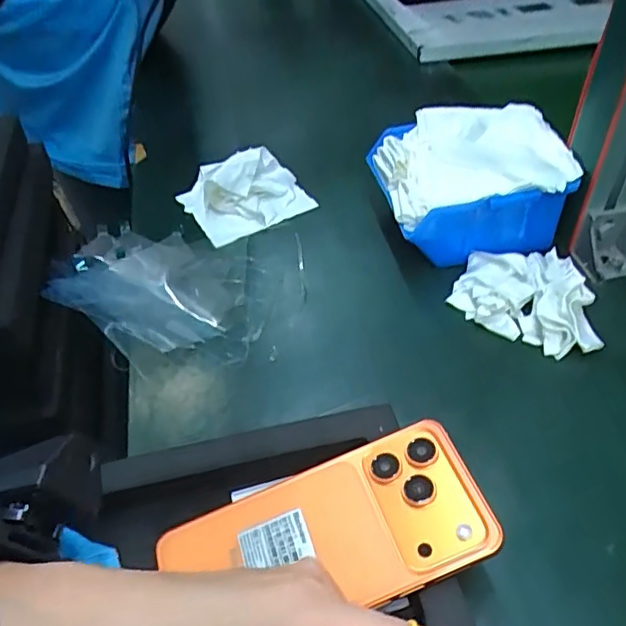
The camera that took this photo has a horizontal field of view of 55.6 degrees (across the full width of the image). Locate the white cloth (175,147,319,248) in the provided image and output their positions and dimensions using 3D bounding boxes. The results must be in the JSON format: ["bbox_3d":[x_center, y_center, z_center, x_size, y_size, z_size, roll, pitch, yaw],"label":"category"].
[{"bbox_3d":[-0.065,-0.118,0.549,0.100,0.048,0.092,-28,51,-22],"label":"white cloth"}]

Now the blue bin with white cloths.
[{"bbox_3d":[0.128,-0.102,0.490,0.141,0.089,0.119,-5,46,-3],"label":"blue bin with white cloths"}]

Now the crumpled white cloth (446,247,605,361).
[{"bbox_3d":[0.162,-0.015,0.438,0.104,0.034,0.081,26,53,25],"label":"crumpled white cloth"}]

